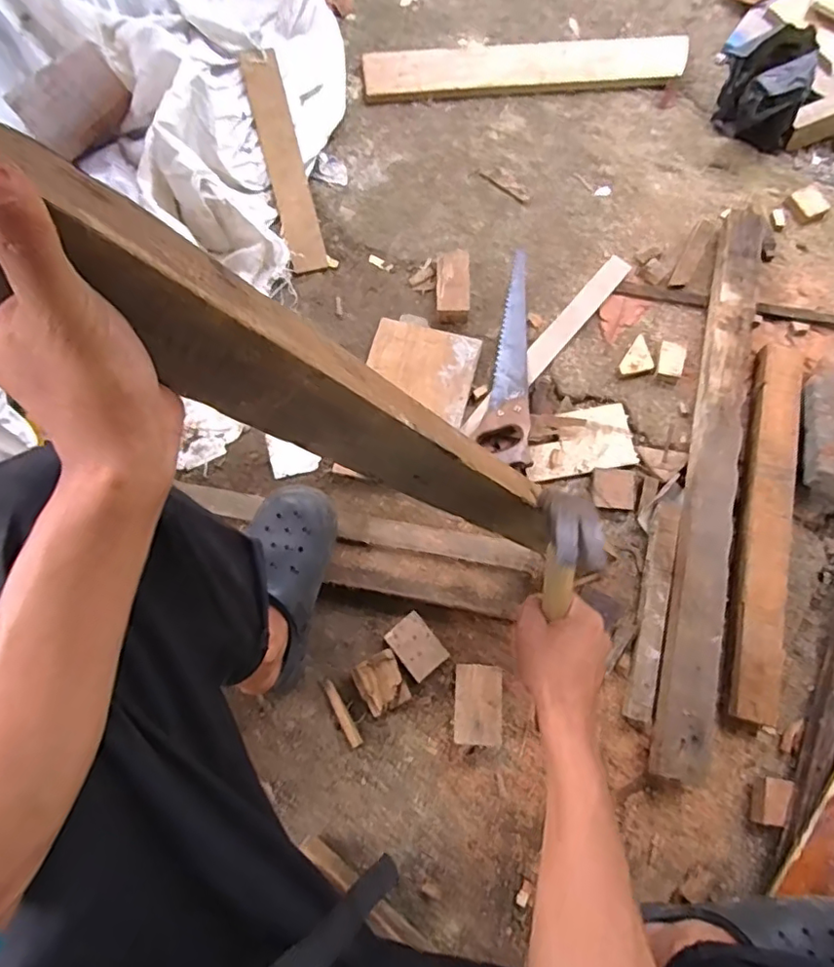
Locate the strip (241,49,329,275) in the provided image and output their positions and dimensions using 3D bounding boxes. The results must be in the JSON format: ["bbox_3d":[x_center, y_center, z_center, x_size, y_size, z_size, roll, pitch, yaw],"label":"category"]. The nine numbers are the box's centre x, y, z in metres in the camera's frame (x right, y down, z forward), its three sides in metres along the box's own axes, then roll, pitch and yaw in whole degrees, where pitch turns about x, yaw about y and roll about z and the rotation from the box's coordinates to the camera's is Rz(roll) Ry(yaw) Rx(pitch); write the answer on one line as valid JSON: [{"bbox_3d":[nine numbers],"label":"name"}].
[{"bbox_3d":[-0.234,-0.568,1.028,0.062,0.014,0.429,-13,82,-9],"label":"strip"}]

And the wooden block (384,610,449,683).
[{"bbox_3d":[0.000,0.228,0.814,0.058,0.014,0.080,-37,77,-10],"label":"wooden block"}]

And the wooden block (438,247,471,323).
[{"bbox_3d":[0.059,-0.331,0.972,0.057,0.043,0.127,-2,74,-1],"label":"wooden block"}]

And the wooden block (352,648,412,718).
[{"bbox_3d":[-0.048,0.272,0.794,0.062,0.039,0.075,-27,76,-8],"label":"wooden block"}]

